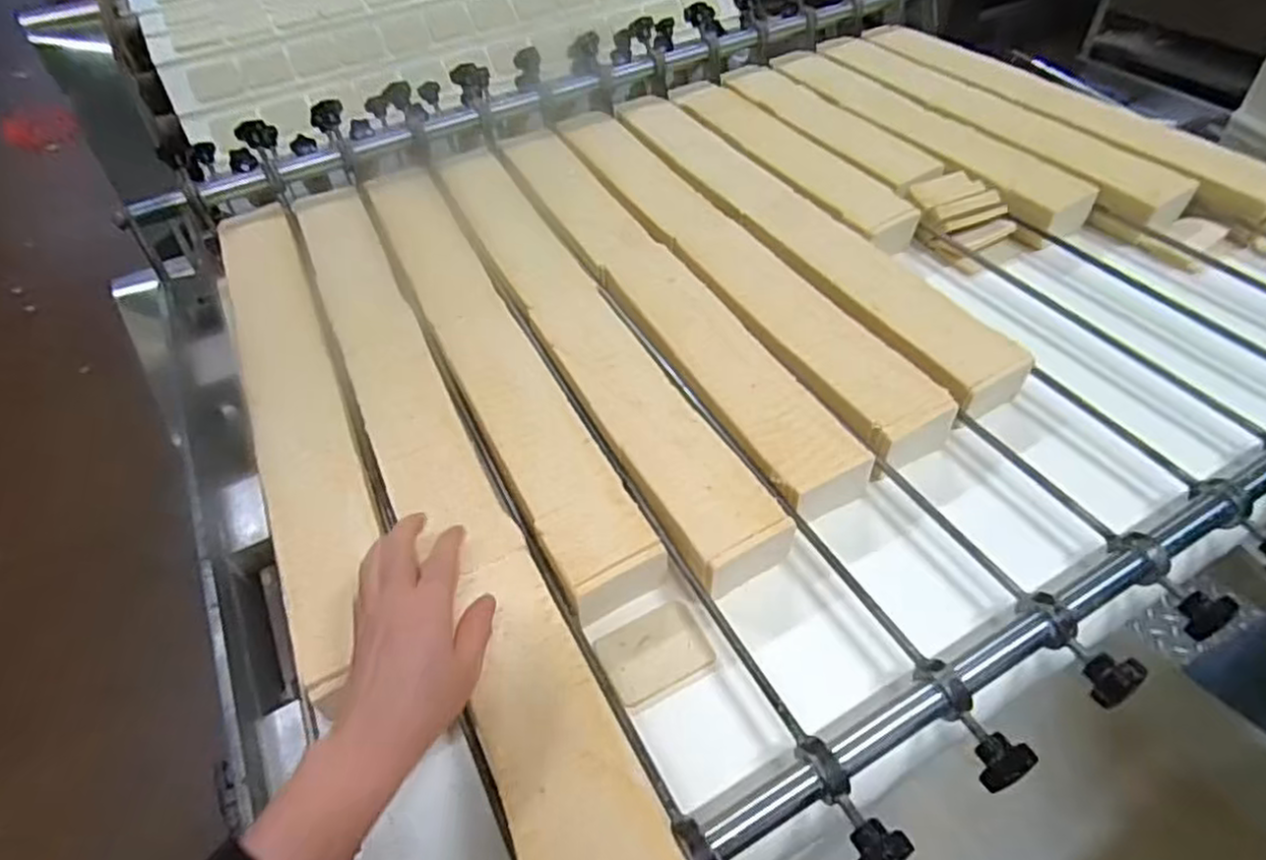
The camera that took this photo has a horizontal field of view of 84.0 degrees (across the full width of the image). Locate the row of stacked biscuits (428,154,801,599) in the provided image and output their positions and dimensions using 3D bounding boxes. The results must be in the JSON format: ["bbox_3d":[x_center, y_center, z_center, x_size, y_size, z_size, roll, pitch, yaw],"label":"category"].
[{"bbox_3d":[-0.063,-0.113,0.725,0.094,0.052,0.664,-22,51,-15],"label":"row of stacked biscuits"}]

